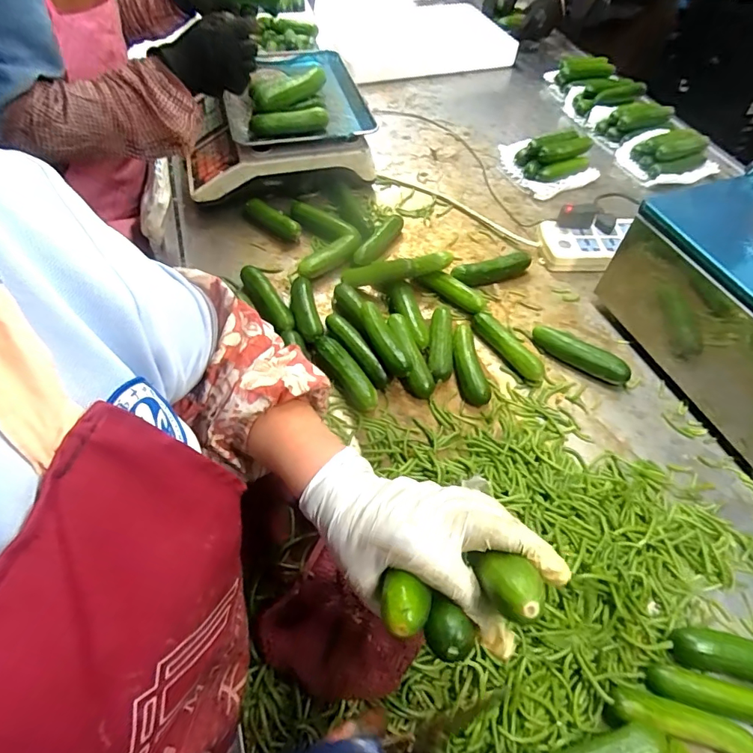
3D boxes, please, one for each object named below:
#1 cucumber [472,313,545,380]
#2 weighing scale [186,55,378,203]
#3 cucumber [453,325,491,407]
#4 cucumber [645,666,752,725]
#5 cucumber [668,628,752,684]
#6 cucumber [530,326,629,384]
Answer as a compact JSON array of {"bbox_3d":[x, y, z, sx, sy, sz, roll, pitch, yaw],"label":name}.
[{"bbox_3d":[0.177,-0.040,0.627,0.025,0.028,0.121,-28,61,-20],"label":"cucumber"},{"bbox_3d":[-0.192,-0.459,0.857,0.322,0.110,0.306,-13,57,-11],"label":"weighing scale"},{"bbox_3d":[0.121,-0.018,0.613,0.037,0.025,0.121,-6,56,-6],"label":"cucumber"},{"bbox_3d":[0.299,0.281,0.404,0.116,0.023,0.024,13,56,7],"label":"cucumber"},{"bbox_3d":[0.330,0.257,0.418,0.119,0.038,0.035,13,56,6],"label":"cucumber"},{"bbox_3d":[0.276,-0.030,0.631,0.131,0.033,0.031,30,59,17],"label":"cucumber"}]

